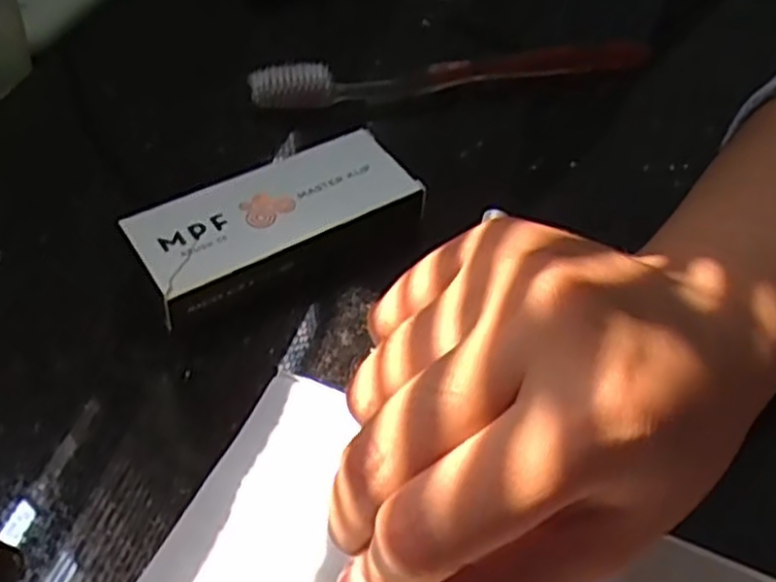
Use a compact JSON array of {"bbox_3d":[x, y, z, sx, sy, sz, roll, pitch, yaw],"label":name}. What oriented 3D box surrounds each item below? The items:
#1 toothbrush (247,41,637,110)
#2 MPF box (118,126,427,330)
[{"bbox_3d":[0.034,-0.100,0.359,0.191,0.018,0.019,-8,50,-9],"label":"toothbrush"},{"bbox_3d":[-0.039,-0.024,0.284,0.101,0.019,0.049,-29,57,-24],"label":"MPF box"}]

